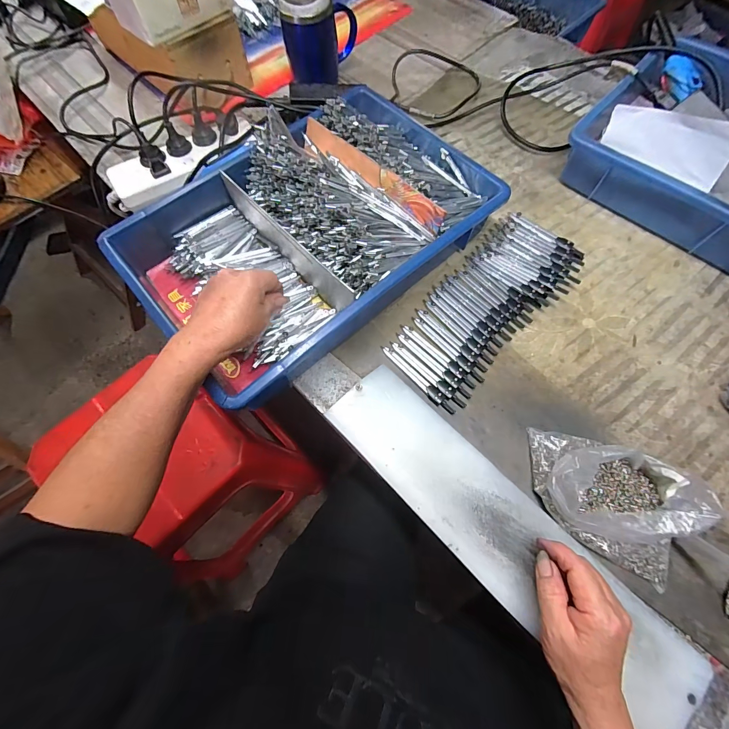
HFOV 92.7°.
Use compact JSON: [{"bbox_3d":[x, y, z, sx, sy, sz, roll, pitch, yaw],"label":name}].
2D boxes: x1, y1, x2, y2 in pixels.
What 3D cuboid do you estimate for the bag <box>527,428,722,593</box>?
[{"bbox_3d":[0.238,0.128,0.343,0.144,0.058,0.101,28,73,11],"label":"bag"}]

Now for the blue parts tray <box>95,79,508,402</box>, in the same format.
[{"bbox_3d":[-0.066,-0.174,0.445,0.436,0.087,0.282,-37,73,-12],"label":"blue parts tray"}]

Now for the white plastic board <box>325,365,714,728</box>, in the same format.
[{"bbox_3d":[0.129,0.157,0.348,0.397,0.008,0.098,41,75,17],"label":"white plastic board"}]

